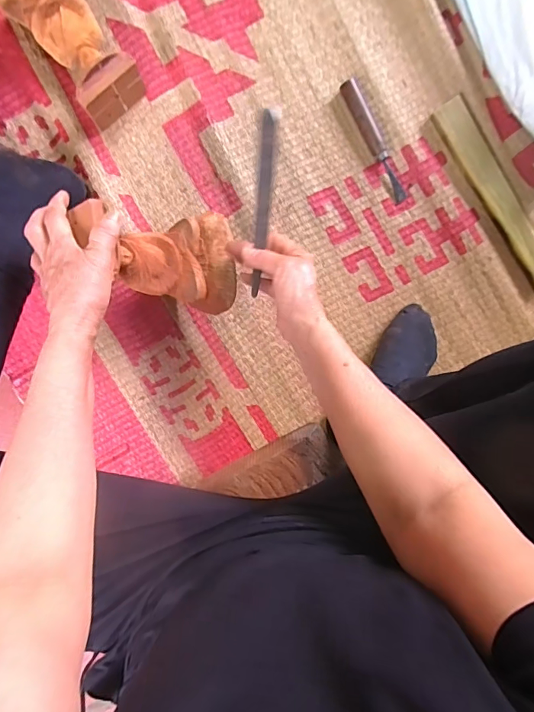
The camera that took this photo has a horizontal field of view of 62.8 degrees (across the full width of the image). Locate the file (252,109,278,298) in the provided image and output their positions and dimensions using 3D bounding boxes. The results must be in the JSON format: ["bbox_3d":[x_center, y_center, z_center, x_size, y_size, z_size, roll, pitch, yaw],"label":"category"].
[{"bbox_3d":[-0.004,-0.162,0.472,0.015,0.008,0.190,4,99,-4],"label":"file"}]

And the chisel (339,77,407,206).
[{"bbox_3d":[0.143,-0.280,0.575,0.024,0.020,0.166,-28,98,1],"label":"chisel"}]

